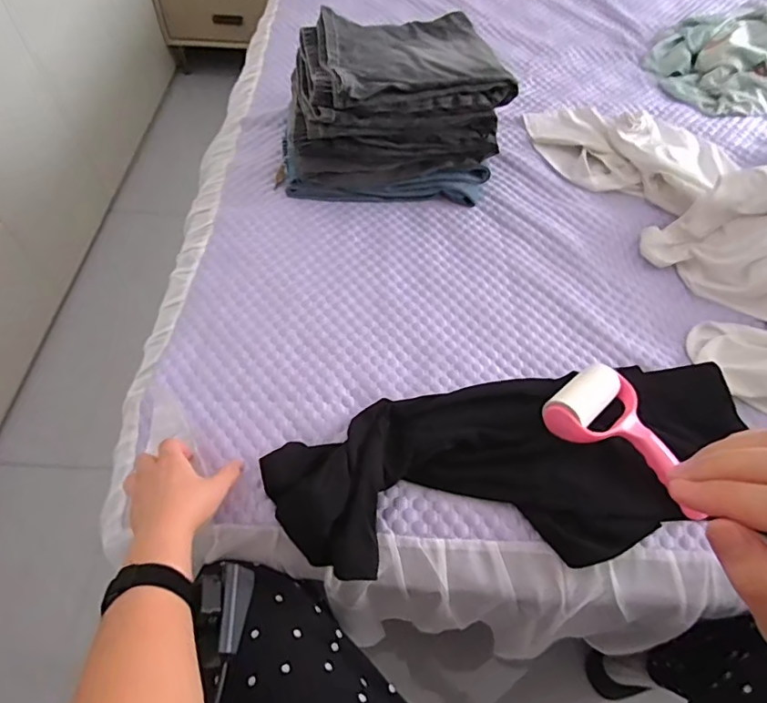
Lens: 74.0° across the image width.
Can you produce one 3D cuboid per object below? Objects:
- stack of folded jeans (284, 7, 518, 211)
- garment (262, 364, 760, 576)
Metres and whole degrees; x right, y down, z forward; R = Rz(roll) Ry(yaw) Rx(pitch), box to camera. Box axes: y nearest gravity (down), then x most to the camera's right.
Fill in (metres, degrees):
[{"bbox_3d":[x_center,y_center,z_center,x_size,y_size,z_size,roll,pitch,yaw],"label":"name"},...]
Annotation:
[{"bbox_3d":[0.006,-0.416,0.866,0.328,0.200,0.264,-2,57,-6],"label":"stack of folded jeans"},{"bbox_3d":[0.158,0.122,0.576,0.551,0.049,0.207,-6,56,-8],"label":"garment"}]

